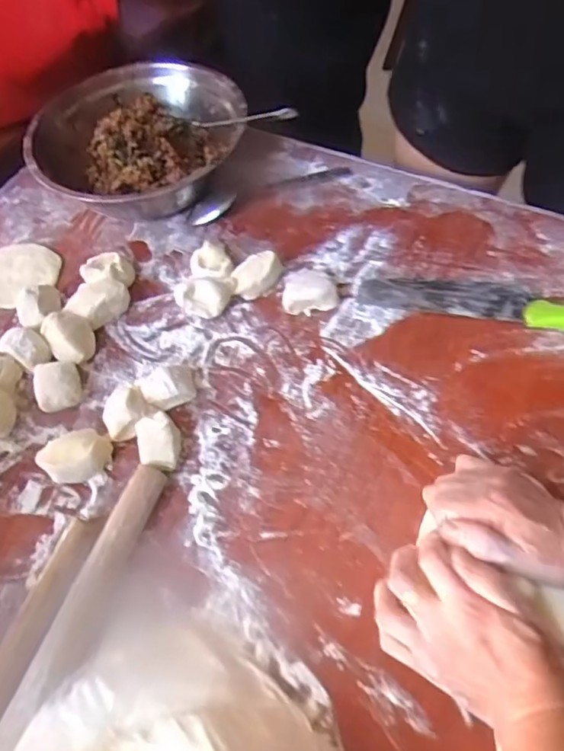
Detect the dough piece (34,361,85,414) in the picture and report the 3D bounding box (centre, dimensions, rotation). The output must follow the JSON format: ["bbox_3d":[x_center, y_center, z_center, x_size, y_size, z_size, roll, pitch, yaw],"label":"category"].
[{"bbox_3d":[-0.204,0.010,0.504,0.039,0.026,0.044,-12,60,-3],"label":"dough piece"}]

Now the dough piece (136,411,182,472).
[{"bbox_3d":[-0.104,0.058,0.467,0.035,0.029,0.046,-11,60,-2],"label":"dough piece"}]

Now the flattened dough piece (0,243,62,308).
[{"bbox_3d":[-0.284,-0.112,0.596,0.085,0.015,0.085,-2,60,3],"label":"flattened dough piece"}]

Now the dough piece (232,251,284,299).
[{"bbox_3d":[-0.024,-0.100,0.549,0.048,0.040,0.032,-16,60,-5],"label":"dough piece"}]

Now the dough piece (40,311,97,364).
[{"bbox_3d":[-0.204,-0.037,0.530,0.041,0.028,0.052,-35,63,-15],"label":"dough piece"}]

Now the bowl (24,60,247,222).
[{"bbox_3d":[-0.160,-0.271,0.637,0.230,0.081,0.242,-2,60,3],"label":"bowl"}]

